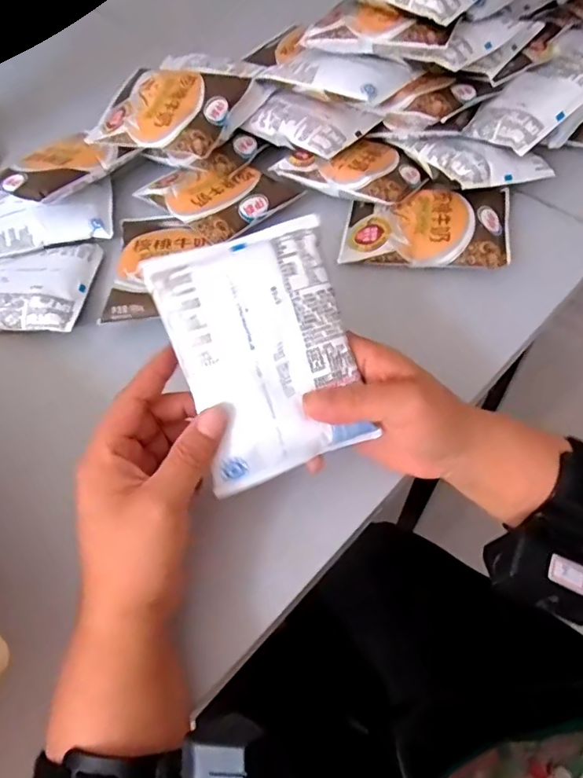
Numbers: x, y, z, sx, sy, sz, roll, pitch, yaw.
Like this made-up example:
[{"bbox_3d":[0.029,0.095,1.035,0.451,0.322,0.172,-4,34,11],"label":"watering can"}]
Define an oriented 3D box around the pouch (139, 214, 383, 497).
[{"bbox_3d":[-0.014,-0.019,0.293,0.093,0.012,0.129,-19,96,-9],"label":"pouch"}]

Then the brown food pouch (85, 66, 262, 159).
[{"bbox_3d":[-0.115,-0.263,0.491,0.127,0.018,0.107,18,71,16],"label":"brown food pouch"}]

